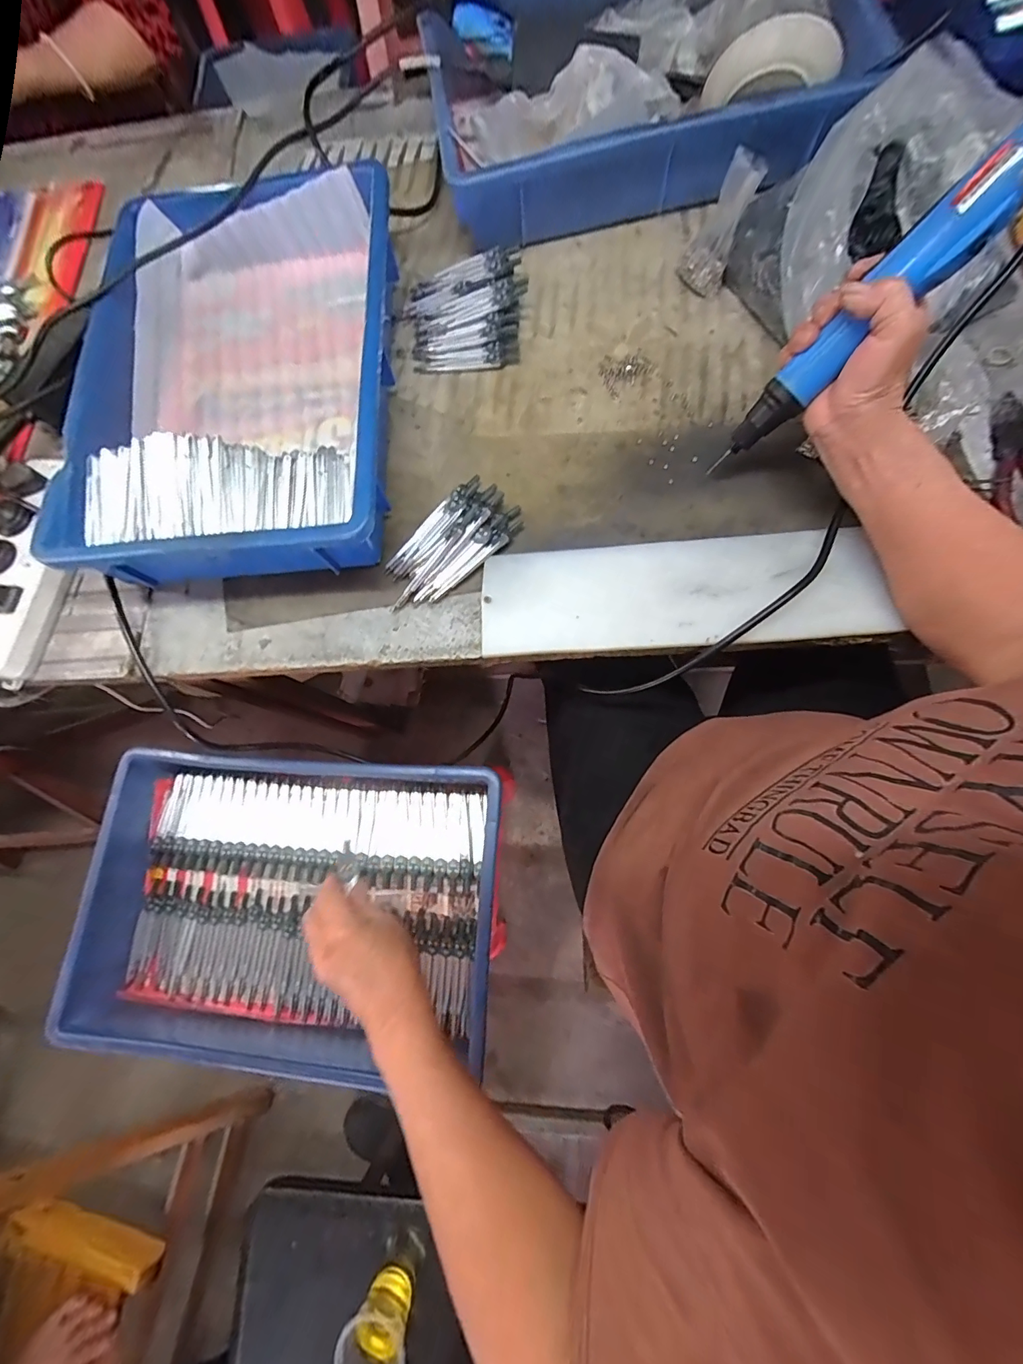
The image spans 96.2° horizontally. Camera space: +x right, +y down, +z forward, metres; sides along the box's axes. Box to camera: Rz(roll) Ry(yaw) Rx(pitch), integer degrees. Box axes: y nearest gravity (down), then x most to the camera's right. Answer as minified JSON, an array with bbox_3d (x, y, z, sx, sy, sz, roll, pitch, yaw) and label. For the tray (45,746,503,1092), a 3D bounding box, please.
[{"bbox_3d":[-0.233,0.225,0.484,0.423,0.091,0.275,3,75,2],"label":"tray"}]

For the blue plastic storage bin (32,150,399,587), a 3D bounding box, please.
[{"bbox_3d":[-0.260,-0.300,0.451,0.285,0.070,0.414,-4,75,5],"label":"blue plastic storage bin"}]

